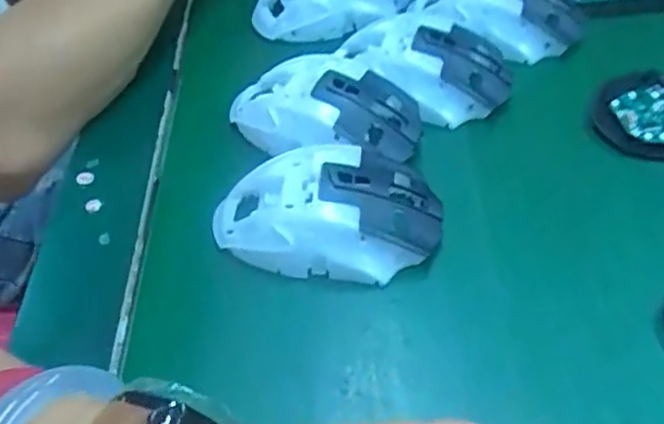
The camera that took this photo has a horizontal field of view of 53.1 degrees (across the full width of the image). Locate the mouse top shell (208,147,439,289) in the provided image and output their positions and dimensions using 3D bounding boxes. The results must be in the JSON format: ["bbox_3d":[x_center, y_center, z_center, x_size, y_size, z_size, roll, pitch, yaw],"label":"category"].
[{"bbox_3d":[-0.003,0.001,0.338,0.113,0.032,0.063,-5,50,0],"label":"mouse top shell"}]

